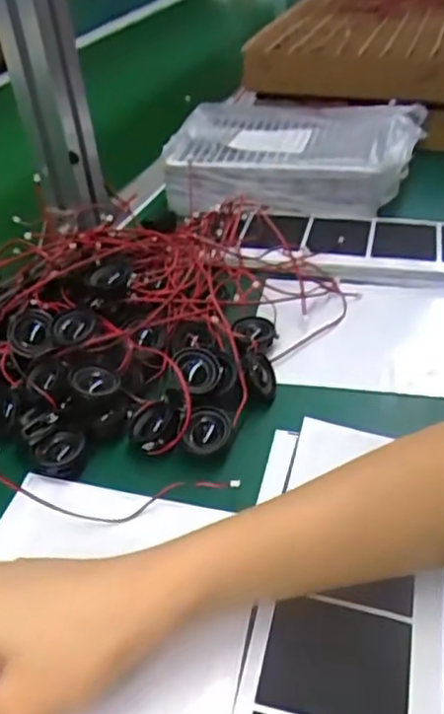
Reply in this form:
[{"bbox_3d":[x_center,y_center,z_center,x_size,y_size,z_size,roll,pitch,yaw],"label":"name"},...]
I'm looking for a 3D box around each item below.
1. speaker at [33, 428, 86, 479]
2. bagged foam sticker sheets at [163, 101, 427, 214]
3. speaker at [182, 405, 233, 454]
[{"bbox_3d":[-0.091,0.052,0.367,0.030,0.011,0.028,7,40,15],"label":"speaker"},{"bbox_3d":[0.068,-0.191,0.607,0.224,0.064,0.138,4,39,11],"label":"bagged foam sticker sheets"},{"bbox_3d":[-0.007,0.041,0.370,0.024,0.015,0.032,4,39,11],"label":"speaker"}]

